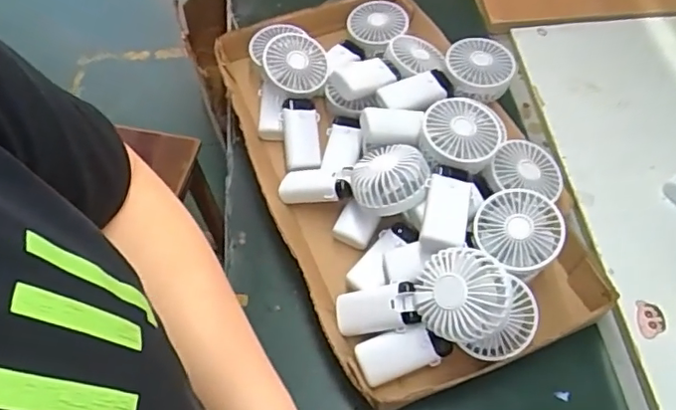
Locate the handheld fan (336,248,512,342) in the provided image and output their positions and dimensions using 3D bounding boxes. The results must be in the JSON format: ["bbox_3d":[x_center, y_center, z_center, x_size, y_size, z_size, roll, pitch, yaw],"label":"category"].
[{"bbox_3d":[0.078,0.096,0.558,0.185,0.045,0.082,-19,49,36],"label":"handheld fan"}]

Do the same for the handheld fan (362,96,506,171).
[{"bbox_3d":[0.108,-0.084,0.650,0.158,0.051,0.088,11,57,28],"label":"handheld fan"}]

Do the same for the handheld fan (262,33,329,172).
[{"bbox_3d":[-0.053,-0.133,0.718,0.084,0.032,0.188,-3,78,-1],"label":"handheld fan"}]

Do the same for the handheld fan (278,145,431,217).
[{"bbox_3d":[0.017,-0.026,0.650,0.184,0.045,0.083,-5,54,29],"label":"handheld fan"}]

